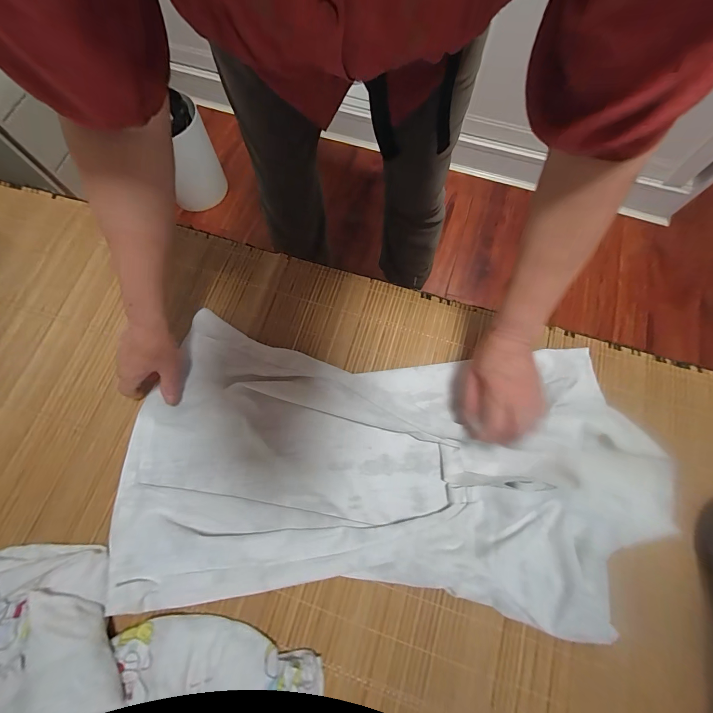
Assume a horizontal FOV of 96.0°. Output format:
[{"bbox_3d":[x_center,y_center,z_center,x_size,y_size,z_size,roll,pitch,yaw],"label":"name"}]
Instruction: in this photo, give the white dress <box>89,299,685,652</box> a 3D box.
[{"bbox_3d":[0.028,0.145,0.436,0.729,0.044,0.355,3,72,4],"label":"white dress"}]

